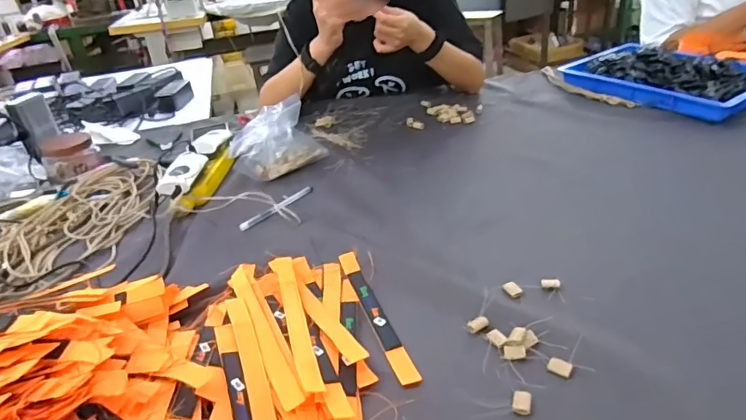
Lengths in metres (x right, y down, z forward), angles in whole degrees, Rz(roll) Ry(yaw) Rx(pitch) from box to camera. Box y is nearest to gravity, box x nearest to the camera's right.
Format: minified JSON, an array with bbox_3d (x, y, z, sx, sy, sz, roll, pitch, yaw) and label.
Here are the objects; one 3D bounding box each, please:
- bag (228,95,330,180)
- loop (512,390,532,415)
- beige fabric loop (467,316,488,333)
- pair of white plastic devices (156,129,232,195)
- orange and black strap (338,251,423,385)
[{"bbox_3d":[-0.168,-0.126,0.872,0.157,0.114,0.082,-28,37,-31],"label":"bag"},{"bbox_3d":[0.129,0.167,0.429,0.015,0.005,0.021,5,33,19],"label":"loop"},{"bbox_3d":[0.109,0.118,0.516,0.023,0.006,0.013,-15,32,-14],"label":"beige fabric loop"},{"bbox_3d":[-0.304,-0.097,0.854,0.064,0.028,0.230,-2,31,8],"label":"pair of white plastic devices"},{"bbox_3d":[0.001,0.112,0.555,0.021,0.006,0.219,-18,33,-11],"label":"orange and black strap"}]

